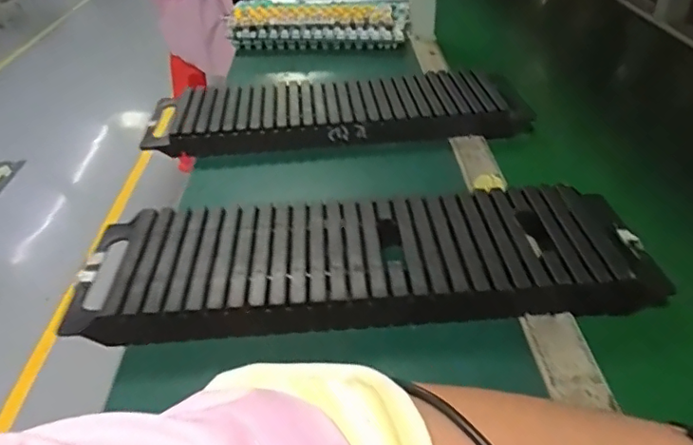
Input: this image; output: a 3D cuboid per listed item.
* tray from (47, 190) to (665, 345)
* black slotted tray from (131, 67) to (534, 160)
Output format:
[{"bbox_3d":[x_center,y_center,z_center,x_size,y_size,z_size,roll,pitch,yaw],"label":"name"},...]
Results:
[{"bbox_3d":[0.014,0.033,0.452,0.456,0.033,0.154,-5,36,-2],"label":"tray"},{"bbox_3d":[-0.013,-0.143,0.690,0.452,0.038,0.147,-6,36,-4],"label":"black slotted tray"}]

